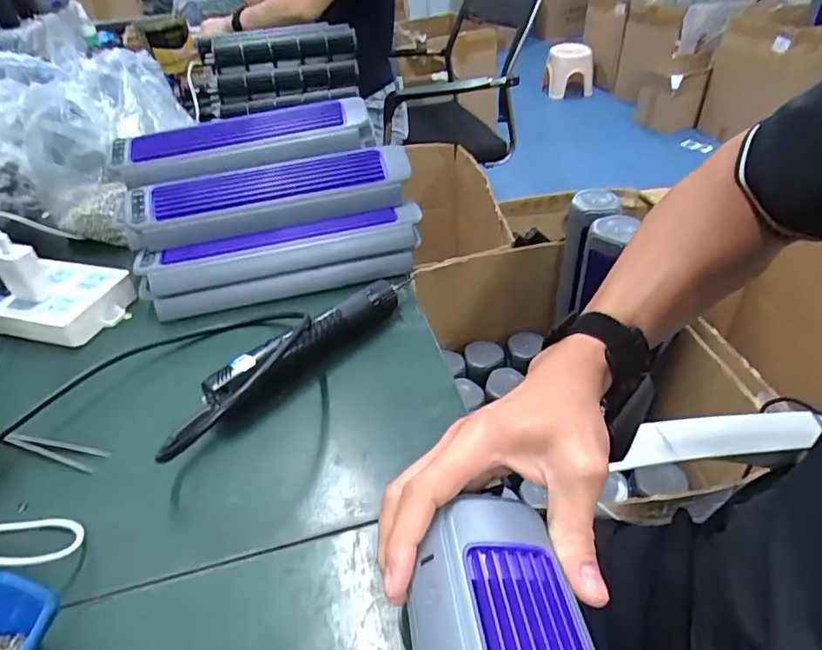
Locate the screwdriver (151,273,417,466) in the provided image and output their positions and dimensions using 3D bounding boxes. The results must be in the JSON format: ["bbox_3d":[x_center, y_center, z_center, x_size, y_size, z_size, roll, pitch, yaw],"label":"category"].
[{"bbox_3d":[-0.094,0.025,0.460,0.043,0.041,0.280,29,51,33],"label":"screwdriver"}]

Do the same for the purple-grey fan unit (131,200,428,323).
[{"bbox_3d":[-0.134,-0.070,0.565,0.295,0.060,0.059,-14,41,-10],"label":"purple-grey fan unit"}]

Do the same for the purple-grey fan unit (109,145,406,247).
[{"bbox_3d":[-0.153,-0.139,0.577,0.301,0.041,0.082,-9,73,-9],"label":"purple-grey fan unit"}]

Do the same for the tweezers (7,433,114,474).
[{"bbox_3d":[-0.285,0.100,0.414,0.093,0.004,0.018,5,42,12],"label":"tweezers"}]

